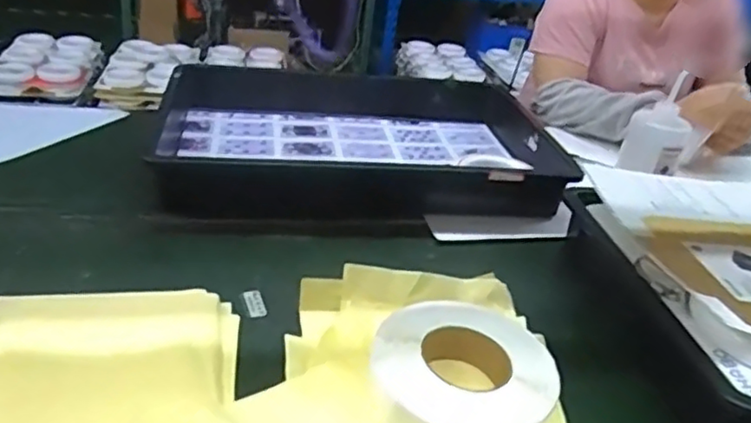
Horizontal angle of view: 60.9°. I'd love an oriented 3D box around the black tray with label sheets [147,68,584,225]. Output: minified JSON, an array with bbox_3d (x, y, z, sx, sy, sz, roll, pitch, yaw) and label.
[{"bbox_3d":[-0.018,-0.104,0.957,0.572,0.093,0.375,3,27,-8],"label":"black tray with label sheets"}]

